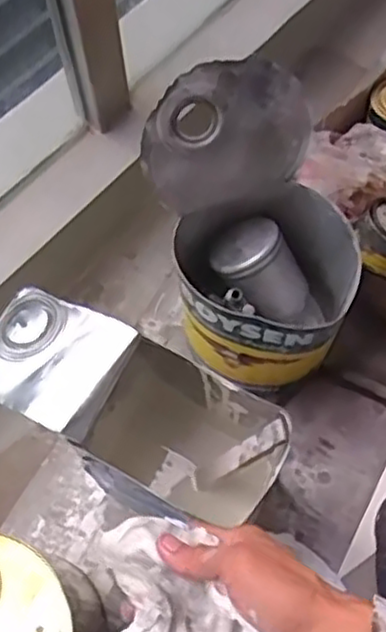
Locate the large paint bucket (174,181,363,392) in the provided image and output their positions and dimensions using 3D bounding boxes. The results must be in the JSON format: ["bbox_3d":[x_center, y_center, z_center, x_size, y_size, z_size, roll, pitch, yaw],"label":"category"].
[{"bbox_3d":[0.072,-0.024,0.714,0.158,0.149,0.152,-1,67,2],"label":"large paint bucket"}]

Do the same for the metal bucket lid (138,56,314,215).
[{"bbox_3d":[0.031,-0.149,0.624,0.149,0.146,0.021,-45,40,24],"label":"metal bucket lid"}]

